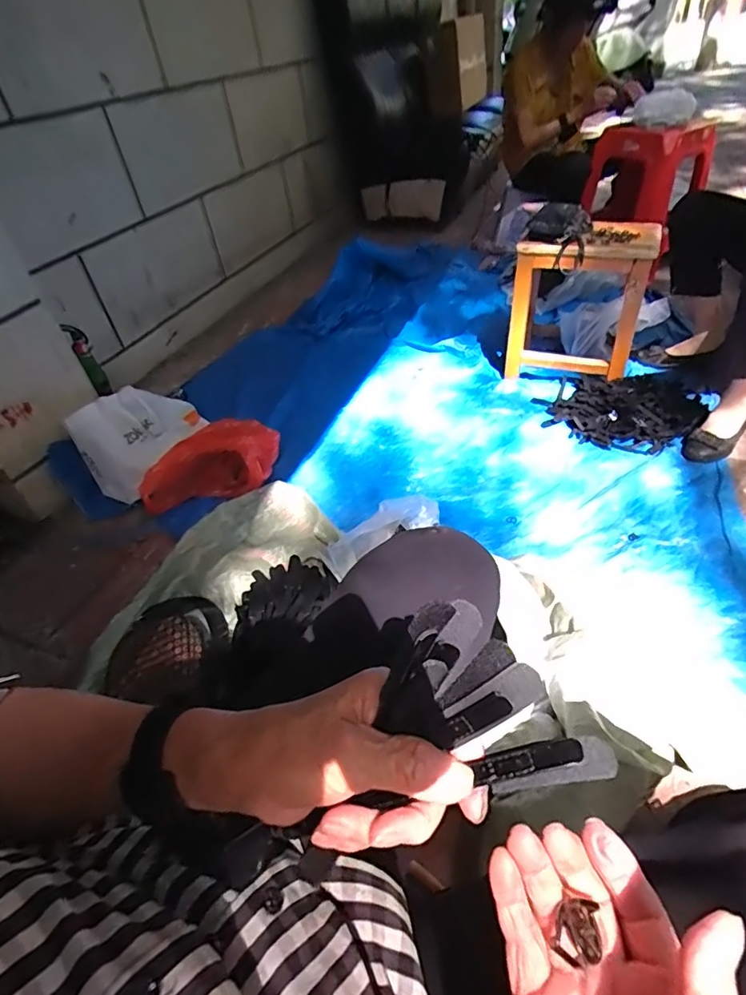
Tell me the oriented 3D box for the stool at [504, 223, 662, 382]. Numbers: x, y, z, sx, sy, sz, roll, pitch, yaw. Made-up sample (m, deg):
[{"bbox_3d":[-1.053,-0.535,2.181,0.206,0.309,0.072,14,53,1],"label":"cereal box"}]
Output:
[{"bbox_3d":[0.548,-0.506,1.366,0.313,0.370,0.201,14,47,24],"label":"stool"}]

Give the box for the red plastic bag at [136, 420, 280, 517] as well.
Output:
[{"bbox_3d":[-0.393,-0.067,1.227,0.340,0.153,0.184,-24,44,1],"label":"red plastic bag"}]

